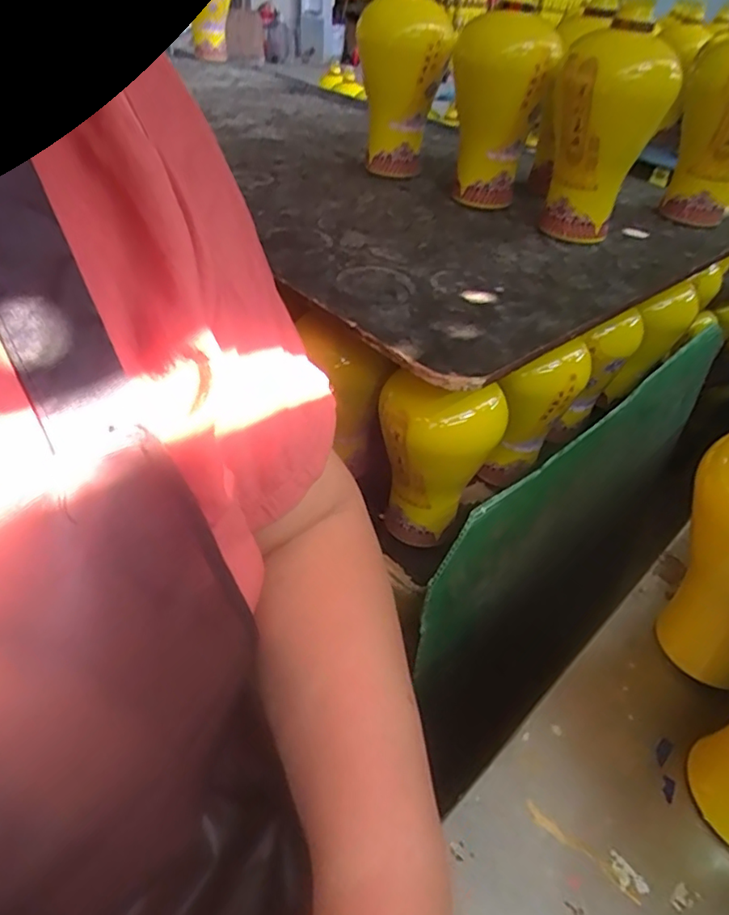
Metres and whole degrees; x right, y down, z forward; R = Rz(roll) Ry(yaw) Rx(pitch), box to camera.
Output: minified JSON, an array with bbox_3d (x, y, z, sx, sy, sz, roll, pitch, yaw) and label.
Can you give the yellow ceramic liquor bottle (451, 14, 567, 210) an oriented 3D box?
[{"bbox_3d":[0.125,-0.328,0.575,0.092,0.161,0.093,7,40,2],"label":"yellow ceramic liquor bottle"}]

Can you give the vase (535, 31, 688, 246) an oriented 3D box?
[{"bbox_3d":[0.206,-0.280,0.533,0.090,0.163,0.112,14,40,9],"label":"vase"}]

